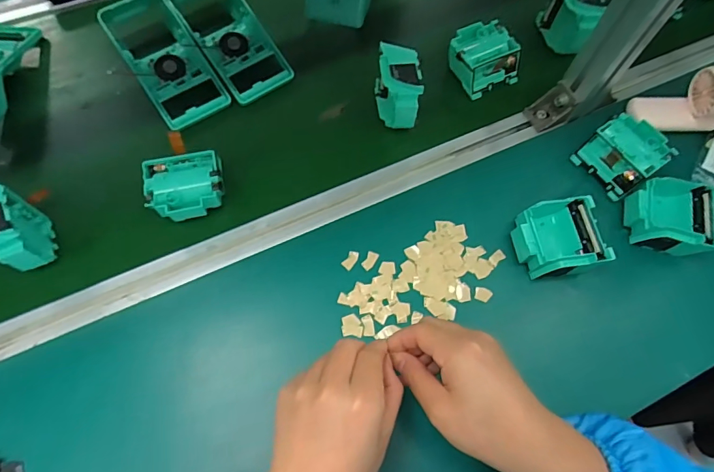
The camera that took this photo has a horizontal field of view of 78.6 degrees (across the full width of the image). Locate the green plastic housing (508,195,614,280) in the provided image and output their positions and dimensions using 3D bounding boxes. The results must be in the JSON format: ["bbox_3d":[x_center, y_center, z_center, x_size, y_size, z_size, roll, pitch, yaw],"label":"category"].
[{"bbox_3d":[0.210,0.001,0.451,0.092,0.038,0.074,-9,67,-5],"label":"green plastic housing"}]

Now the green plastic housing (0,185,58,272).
[{"bbox_3d":[-0.330,-0.003,0.421,0.040,0.076,0.074,-27,70,-12],"label":"green plastic housing"}]

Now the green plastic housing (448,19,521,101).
[{"bbox_3d":[0.155,-0.219,0.545,0.073,0.044,0.076,-23,69,-11],"label":"green plastic housing"}]

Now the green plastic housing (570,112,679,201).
[{"bbox_3d":[0.296,-0.090,0.484,0.074,0.042,0.073,-33,71,-14],"label":"green plastic housing"}]

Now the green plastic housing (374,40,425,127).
[{"bbox_3d":[0.046,-0.165,0.499,0.042,0.073,0.075,-2,66,-2],"label":"green plastic housing"}]

